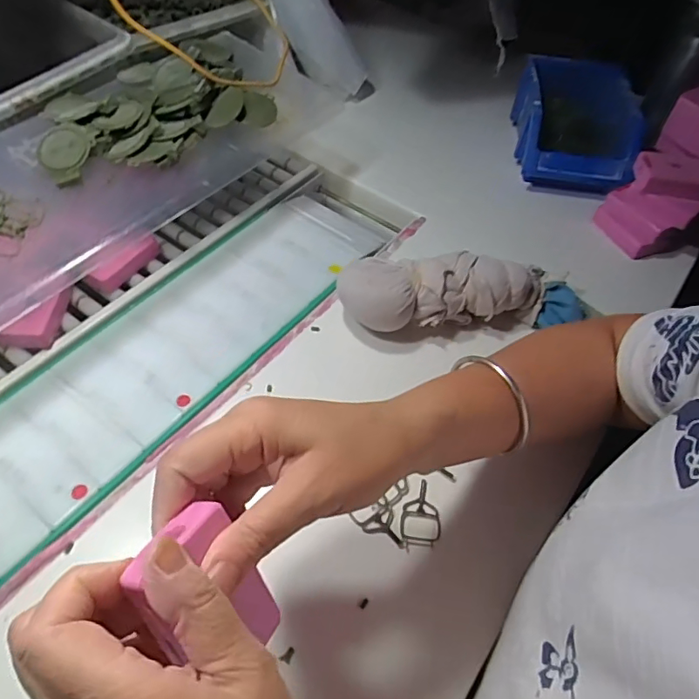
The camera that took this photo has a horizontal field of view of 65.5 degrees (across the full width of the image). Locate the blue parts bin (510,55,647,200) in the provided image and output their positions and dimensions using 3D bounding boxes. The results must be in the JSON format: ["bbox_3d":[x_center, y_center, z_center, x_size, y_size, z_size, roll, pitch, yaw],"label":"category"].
[{"bbox_3d":[0.272,-0.265,0.648,0.137,0.075,0.180,8,53,2],"label":"blue parts bin"}]

